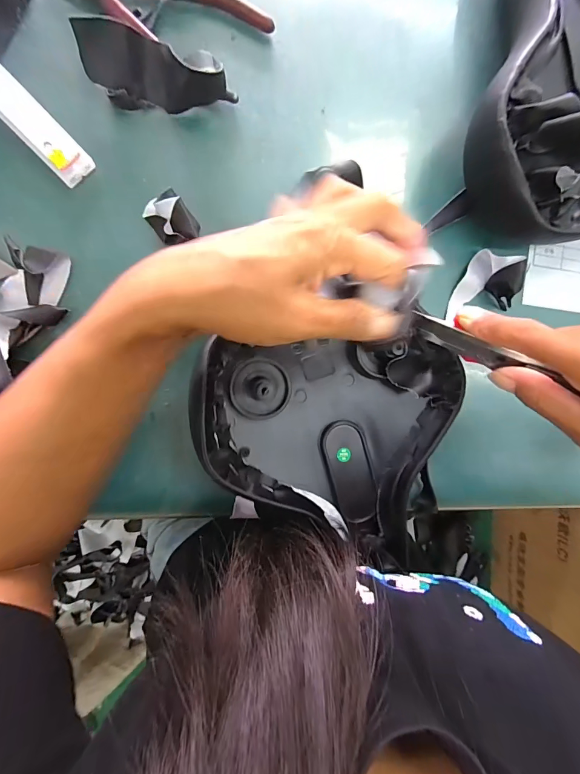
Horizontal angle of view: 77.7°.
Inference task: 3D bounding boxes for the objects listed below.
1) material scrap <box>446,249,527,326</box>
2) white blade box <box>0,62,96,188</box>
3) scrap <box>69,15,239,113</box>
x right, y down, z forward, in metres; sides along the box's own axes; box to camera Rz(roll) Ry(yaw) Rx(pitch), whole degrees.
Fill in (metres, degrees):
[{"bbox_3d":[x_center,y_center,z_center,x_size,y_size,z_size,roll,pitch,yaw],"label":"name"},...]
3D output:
[{"bbox_3d":[0.159,-0.086,0.298,0.056,0.029,0.050,-18,96,-7],"label":"material scrap"},{"bbox_3d":[-0.186,-0.190,0.244,0.112,0.015,0.027,45,86,-8],"label":"white blade box"},{"bbox_3d":[-0.091,-0.219,0.250,0.098,0.030,0.040,-2,93,-9],"label":"scrap"}]

